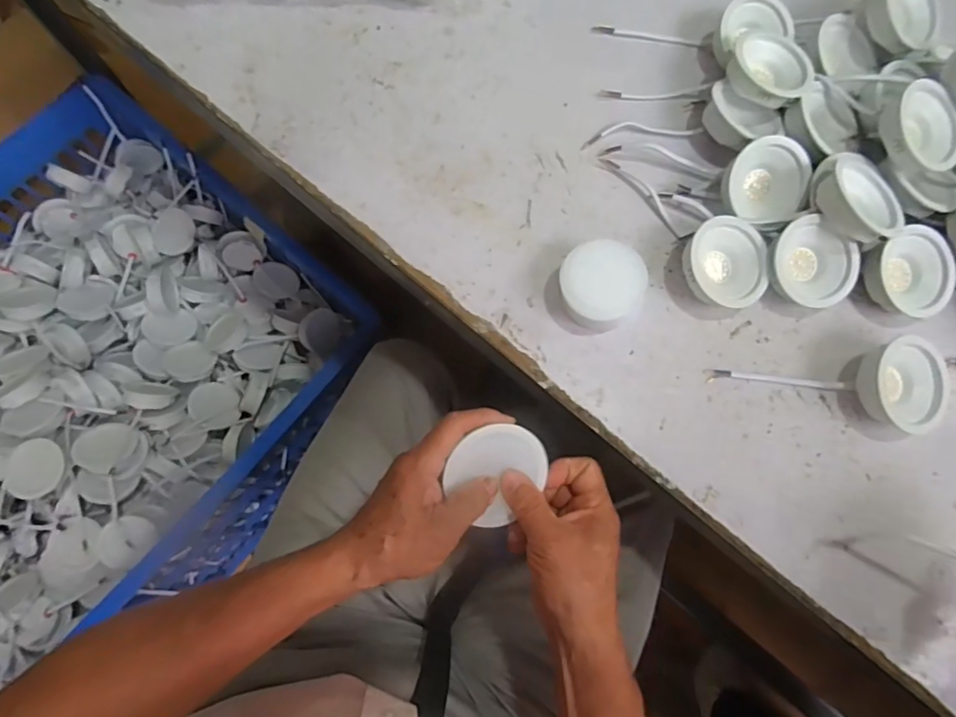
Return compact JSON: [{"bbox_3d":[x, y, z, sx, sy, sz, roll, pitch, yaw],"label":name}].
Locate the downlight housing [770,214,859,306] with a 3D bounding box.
[{"bbox_3d":[0.268,-0.074,0.441,0.069,0.026,0.069,32,90,-3],"label":"downlight housing"}]

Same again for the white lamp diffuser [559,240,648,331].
[{"bbox_3d":[0.096,-0.057,0.431,0.065,0.037,0.062,0,76,-1],"label":"white lamp diffuser"}]

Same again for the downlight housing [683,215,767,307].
[{"bbox_3d":[0.197,-0.077,0.437,0.068,0.022,0.068,-1,98,-5],"label":"downlight housing"}]

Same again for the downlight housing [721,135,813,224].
[{"bbox_3d":[0.237,-0.145,0.448,0.067,0.029,0.067,0,103,-2],"label":"downlight housing"}]

